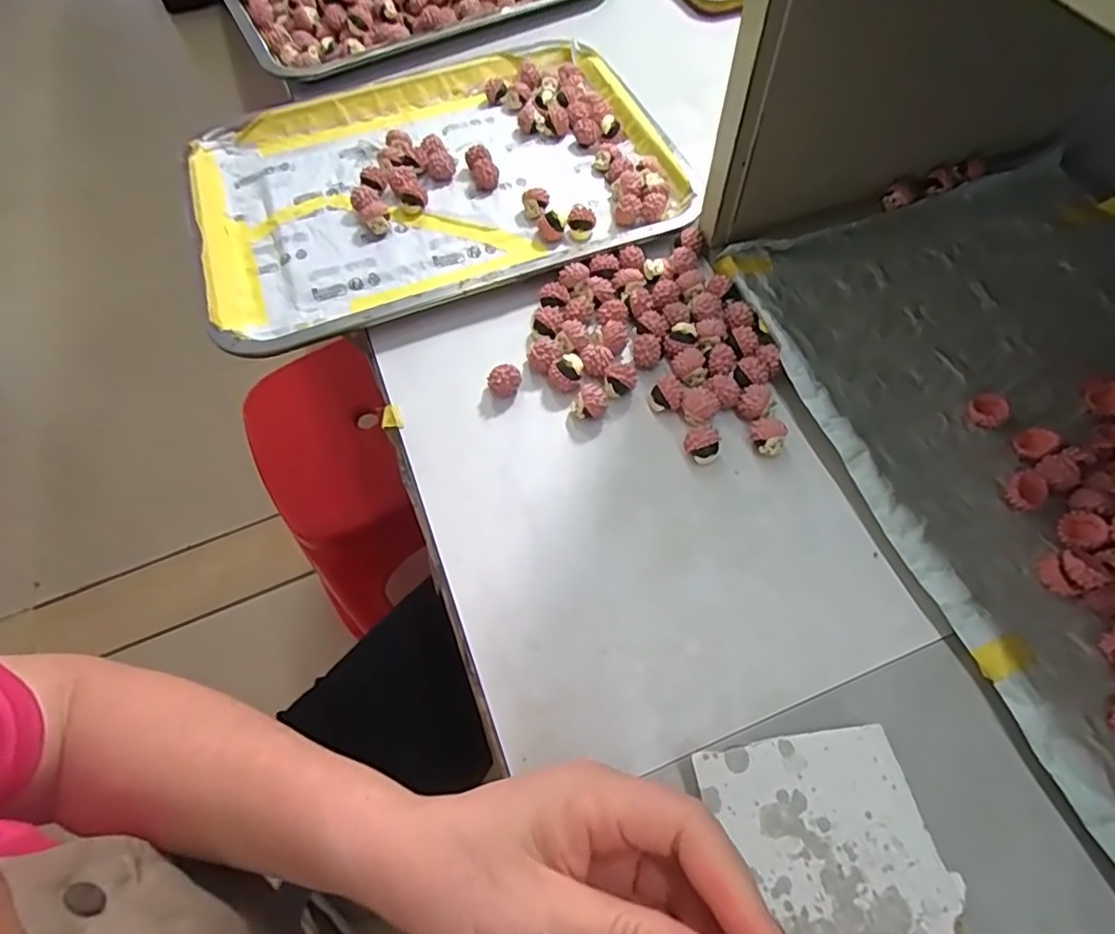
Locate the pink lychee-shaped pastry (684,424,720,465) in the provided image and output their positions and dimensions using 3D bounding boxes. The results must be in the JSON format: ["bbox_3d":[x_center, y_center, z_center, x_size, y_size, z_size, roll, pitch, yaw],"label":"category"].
[{"bbox_3d":[0.081,-0.012,0.339,0.019,0.019,0.016,16,63,12],"label":"pink lychee-shaped pastry"}]

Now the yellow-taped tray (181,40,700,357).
[{"bbox_3d":[-0.094,-0.222,0.465,0.351,0.022,0.275,-21,62,-8],"label":"yellow-taped tray"}]

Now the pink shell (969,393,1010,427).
[{"bbox_3d":[0.238,-0.031,0.333,0.019,0.011,0.018,-1,61,2],"label":"pink shell"}]

